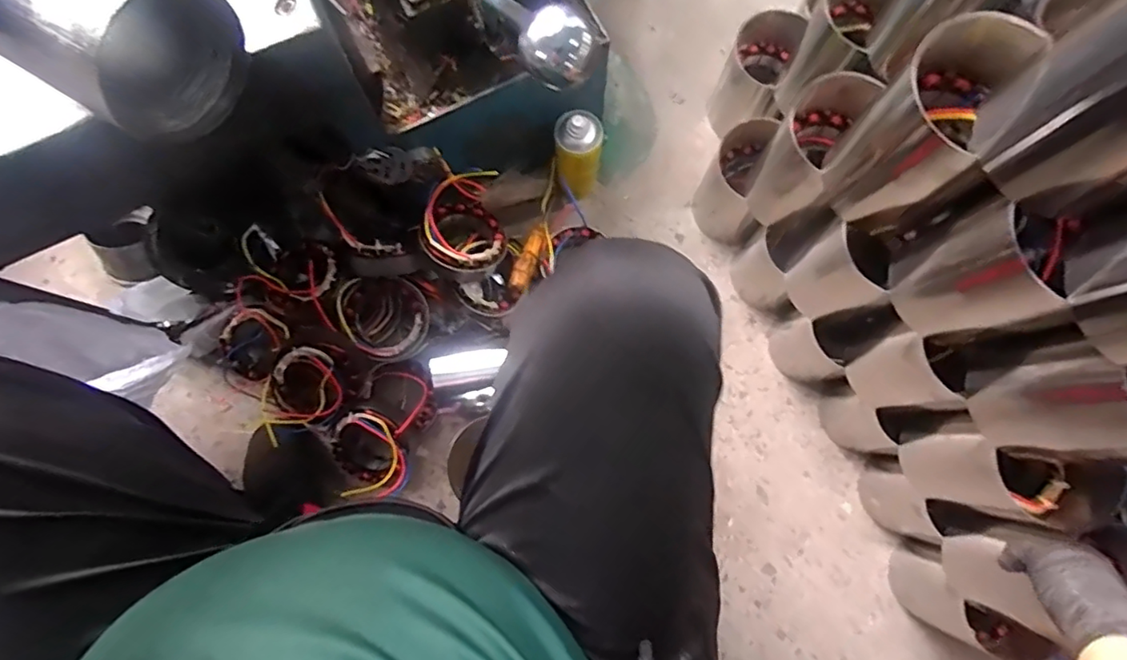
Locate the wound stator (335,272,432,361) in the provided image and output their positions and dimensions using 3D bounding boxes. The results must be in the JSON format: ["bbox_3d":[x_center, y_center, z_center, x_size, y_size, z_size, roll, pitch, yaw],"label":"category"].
[{"bbox_3d":[-0.261,-0.023,0.819,0.127,0.085,0.127,-7,116,-15],"label":"wound stator"}]

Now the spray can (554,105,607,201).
[{"bbox_3d":[0.022,-0.246,0.837,0.061,0.183,0.072,-2,80,0],"label":"spray can"}]

